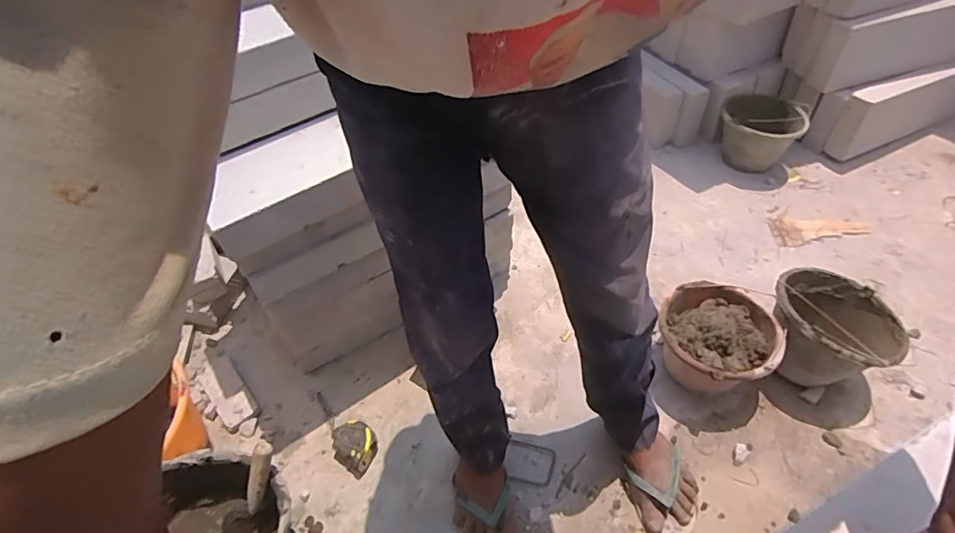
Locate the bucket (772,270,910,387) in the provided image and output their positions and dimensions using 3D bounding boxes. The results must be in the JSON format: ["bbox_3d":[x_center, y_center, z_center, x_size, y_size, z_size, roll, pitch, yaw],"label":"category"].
[{"bbox_3d":[0.765,0.143,1.107,0.243,0.197,0.248,26,54,24],"label":"bucket"}]

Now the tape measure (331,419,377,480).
[{"bbox_3d":[-0.255,0.375,1.062,0.100,0.049,0.091,30,56,28],"label":"tape measure"}]

